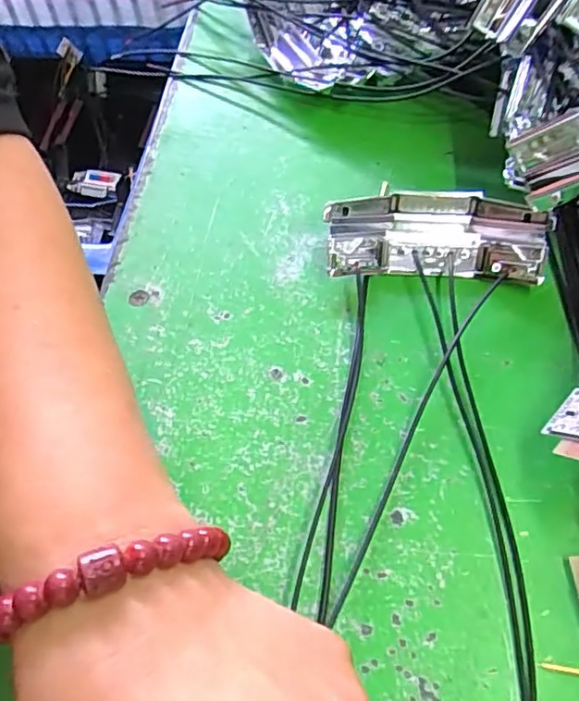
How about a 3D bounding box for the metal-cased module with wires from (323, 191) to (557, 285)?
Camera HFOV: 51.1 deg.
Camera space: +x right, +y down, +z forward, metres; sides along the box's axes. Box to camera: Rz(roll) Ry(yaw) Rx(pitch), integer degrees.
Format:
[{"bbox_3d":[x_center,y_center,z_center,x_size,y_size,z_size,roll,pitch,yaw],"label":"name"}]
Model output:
[{"bbox_3d":[0.066,-0.050,0.280,0.096,0.027,0.036,3,58,5],"label":"metal-cased module with wires"}]

